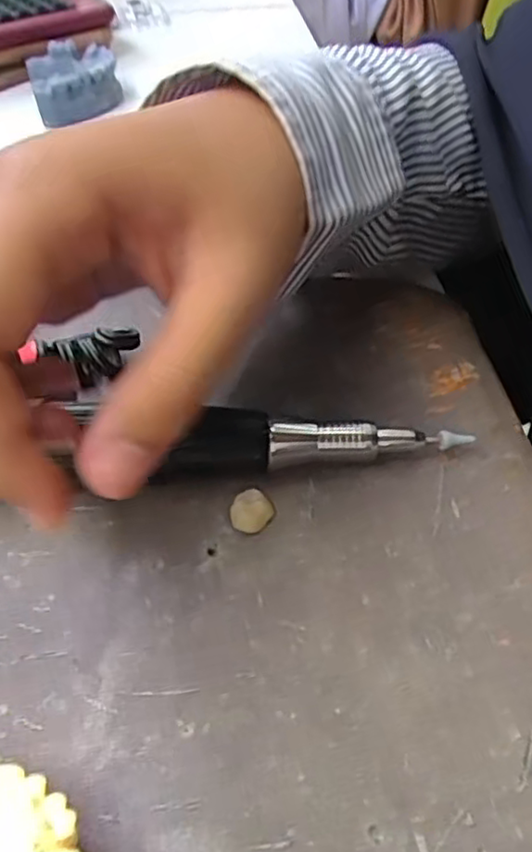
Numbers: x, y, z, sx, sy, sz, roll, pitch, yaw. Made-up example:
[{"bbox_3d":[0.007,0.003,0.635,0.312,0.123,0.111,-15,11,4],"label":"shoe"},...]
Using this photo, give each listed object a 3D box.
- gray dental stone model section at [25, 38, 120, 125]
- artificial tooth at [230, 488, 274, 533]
[{"bbox_3d":[-0.118,-0.215,0.409,0.052,0.024,0.057,-14,50,-13],"label":"gray dental stone model section"},{"bbox_3d":[-0.005,0.027,0.208,0.012,0.006,0.013,-1,48,1],"label":"artificial tooth"}]

